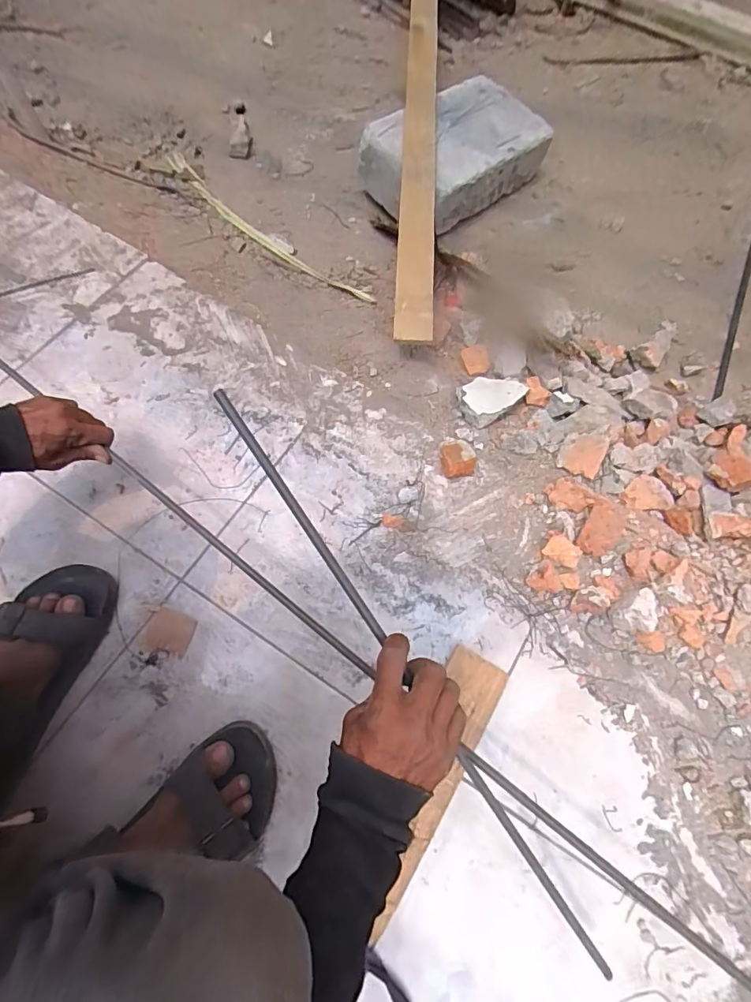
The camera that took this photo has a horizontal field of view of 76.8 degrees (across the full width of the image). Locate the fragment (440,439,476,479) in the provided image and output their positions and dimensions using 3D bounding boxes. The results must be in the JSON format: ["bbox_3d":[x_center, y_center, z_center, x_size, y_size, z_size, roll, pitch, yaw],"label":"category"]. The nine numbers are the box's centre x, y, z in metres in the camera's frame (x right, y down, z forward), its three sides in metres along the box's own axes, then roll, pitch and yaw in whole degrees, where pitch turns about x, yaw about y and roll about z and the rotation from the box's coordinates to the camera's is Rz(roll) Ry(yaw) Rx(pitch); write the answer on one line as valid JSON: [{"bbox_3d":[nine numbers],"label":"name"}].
[{"bbox_3d":[0.112,-0.062,0.656,0.051,0.036,0.057,-7,68,-6],"label":"fragment"}]

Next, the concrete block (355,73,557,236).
[{"bbox_3d":[0.149,-0.649,0.885,0.309,0.109,0.189,-39,75,-17],"label":"concrete block"}]

